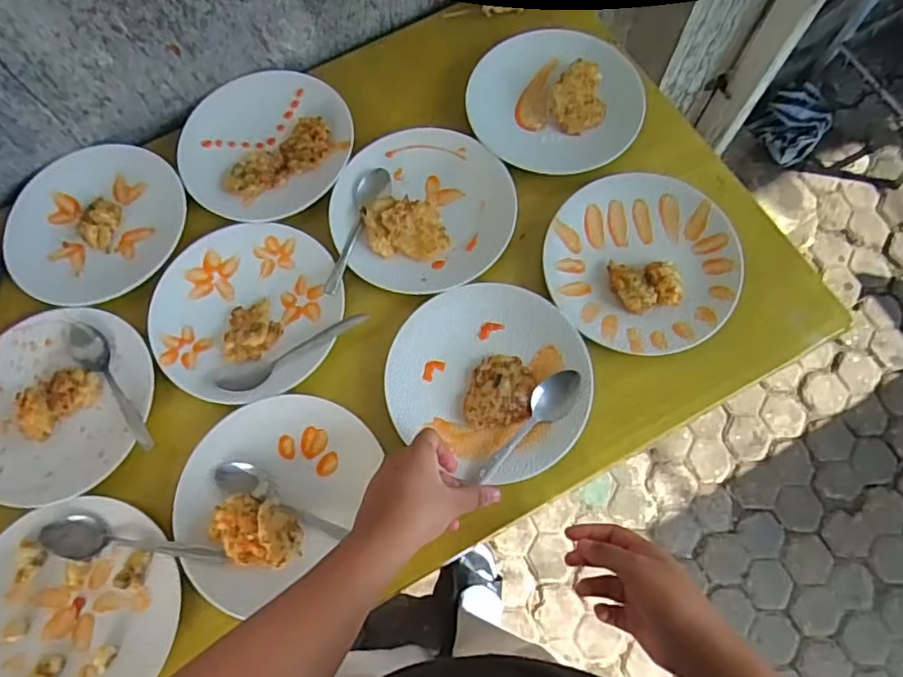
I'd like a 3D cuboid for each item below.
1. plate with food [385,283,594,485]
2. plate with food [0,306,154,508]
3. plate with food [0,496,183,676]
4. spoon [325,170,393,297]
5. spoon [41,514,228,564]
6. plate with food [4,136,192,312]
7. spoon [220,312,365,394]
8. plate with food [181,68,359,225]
[{"bbox_3d":[0.041,0.038,0.620,0.204,0.030,0.190,-1,72,2],"label":"plate with food"},{"bbox_3d":[-0.404,0.062,0.617,0.193,0.022,0.200,-1,72,2],"label":"plate with food"},{"bbox_3d":[-0.342,0.250,0.550,0.185,0.019,0.197,-1,72,2],"label":"plate with food"},{"bbox_3d":[-0.101,-0.120,0.673,0.039,0.021,0.156,11,73,5],"label":"spoon"},{"bbox_3d":[-0.293,0.189,0.567,0.171,0.021,0.038,4,73,3],"label":"spoon"},{"bbox_3d":[-0.407,-0.132,0.700,0.194,0.020,0.199,-1,72,2],"label":"plate with food"},{"bbox_3d":[-0.160,0.016,0.626,0.160,0.020,0.033,-23,73,-5],"label":"spoon"},{"bbox_3d":[-0.221,-0.233,0.730,0.197,0.022,0.204,-1,72,2],"label":"plate with food"}]

